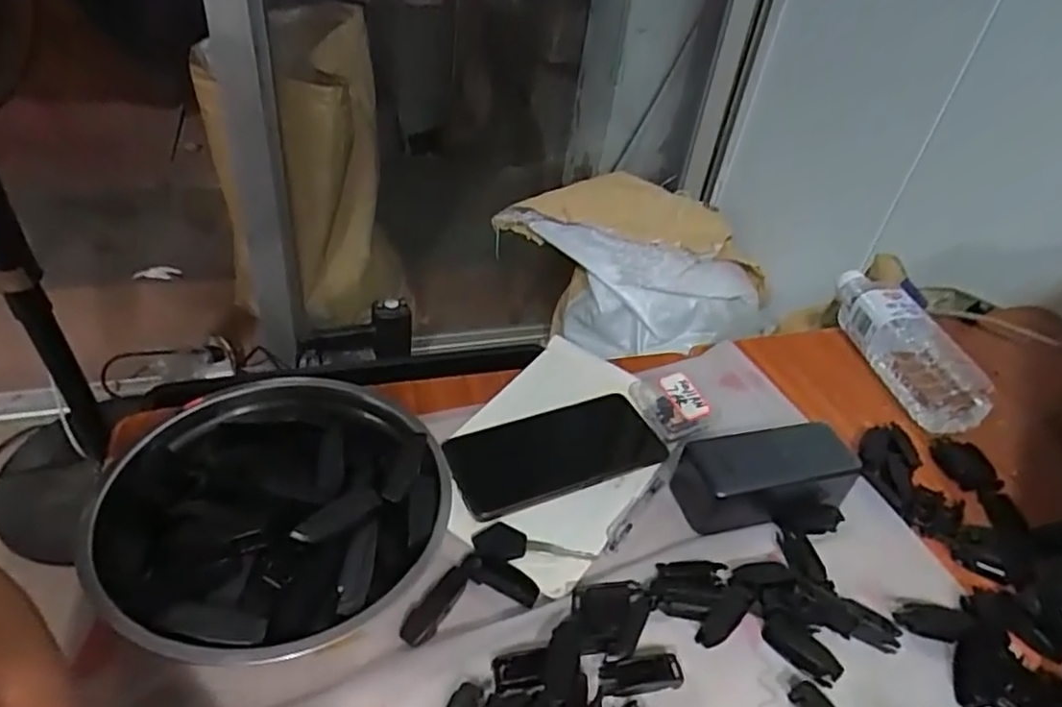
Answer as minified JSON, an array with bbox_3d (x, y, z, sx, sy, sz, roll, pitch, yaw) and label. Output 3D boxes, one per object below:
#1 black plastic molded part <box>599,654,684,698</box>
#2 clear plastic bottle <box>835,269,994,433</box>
[{"bbox_3d":[0.067,0.193,0.392,0.050,0.014,0.017,-3,40,-12],"label":"black plastic molded part"},{"bbox_3d":[0.352,-0.013,0.632,0.052,0.059,0.199,-6,40,-15],"label":"clear plastic bottle"}]

